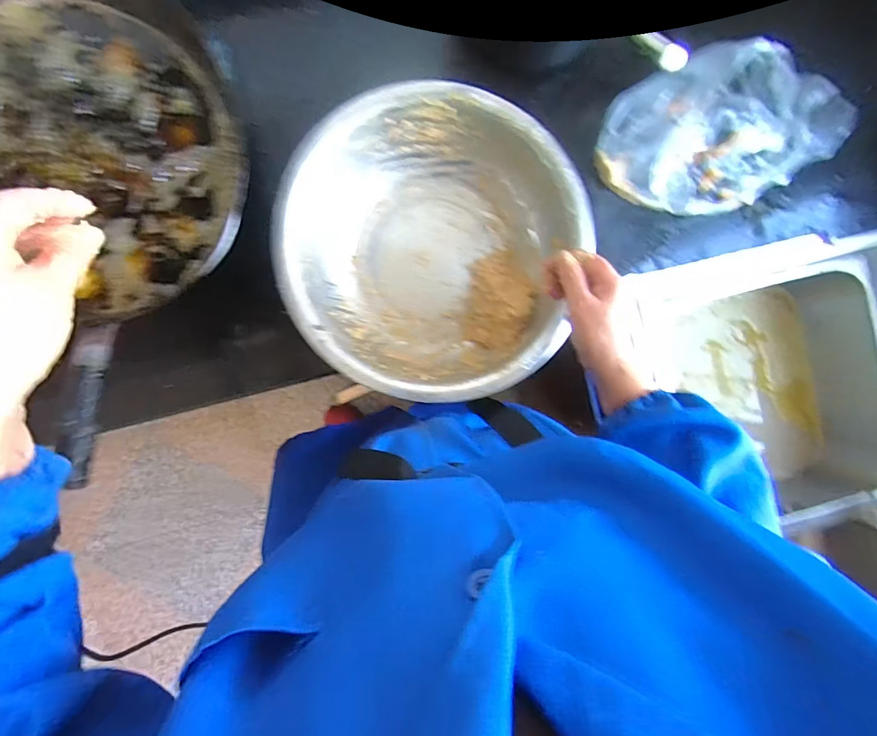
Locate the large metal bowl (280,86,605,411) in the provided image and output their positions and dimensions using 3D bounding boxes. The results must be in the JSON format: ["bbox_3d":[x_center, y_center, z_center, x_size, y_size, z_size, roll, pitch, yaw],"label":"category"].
[{"bbox_3d":[-0.014,-0.151,0.582,0.340,0.117,0.348,0,93,-4],"label":"large metal bowl"}]

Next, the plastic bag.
[{"bbox_3d":[0.377,-0.312,0.588,0.293,0.110,0.191,-12,93,-3],"label":"plastic bag"}]

